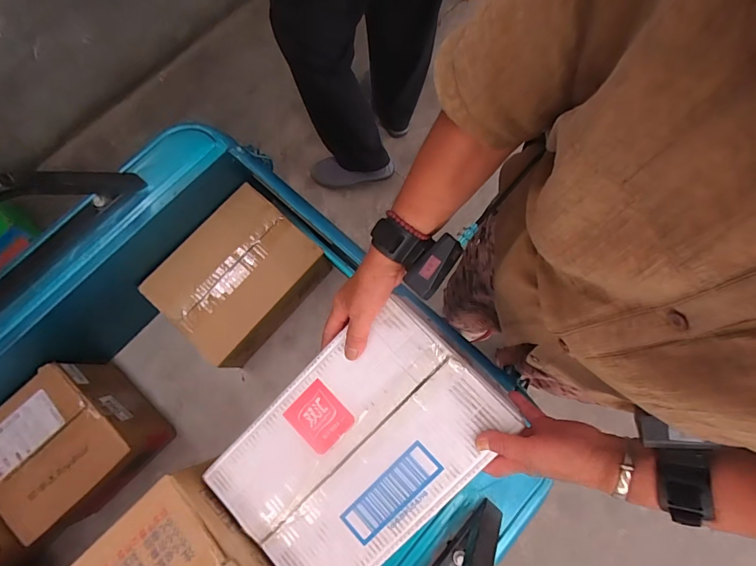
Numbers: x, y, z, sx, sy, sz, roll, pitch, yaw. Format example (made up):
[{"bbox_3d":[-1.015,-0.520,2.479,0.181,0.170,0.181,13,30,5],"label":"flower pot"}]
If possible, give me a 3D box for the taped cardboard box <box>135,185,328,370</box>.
[{"bbox_3d":[-0.262,-0.008,0.785,0.211,0.150,0.275,41,79,8],"label":"taped cardboard box"}]

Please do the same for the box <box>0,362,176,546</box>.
[{"bbox_3d":[-0.537,0.283,0.717,0.206,0.147,0.199,44,79,8],"label":"box"}]

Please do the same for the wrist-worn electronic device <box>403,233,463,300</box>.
[{"bbox_3d":[0.061,-0.017,0.437,0.031,0.023,0.070,38,91,14],"label":"wrist-worn electronic device"}]

